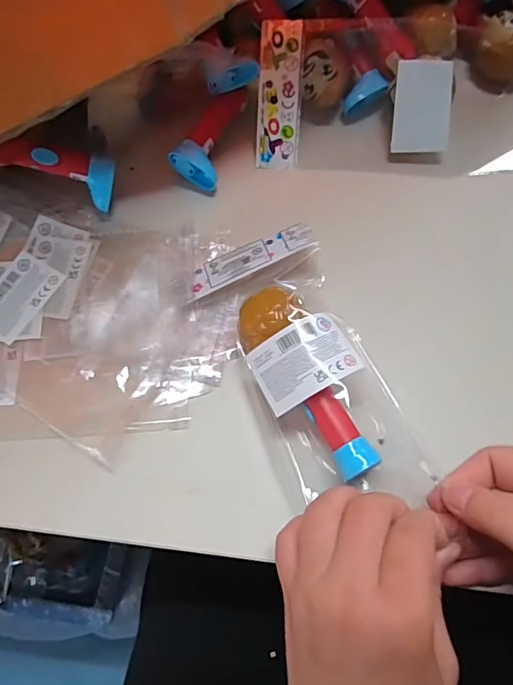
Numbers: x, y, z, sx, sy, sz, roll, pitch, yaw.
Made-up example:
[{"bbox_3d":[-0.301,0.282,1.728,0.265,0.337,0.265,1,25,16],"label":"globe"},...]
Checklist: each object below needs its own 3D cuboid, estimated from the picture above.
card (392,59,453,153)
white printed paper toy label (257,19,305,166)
[{"bbox_3d":[0.120,-0.169,0.348,0.039,0.004,0.060,0,108,4],"label":"card"},{"bbox_3d":[0.017,-0.180,0.356,0.031,0.004,0.096,2,107,2],"label":"white printed paper toy label"}]

